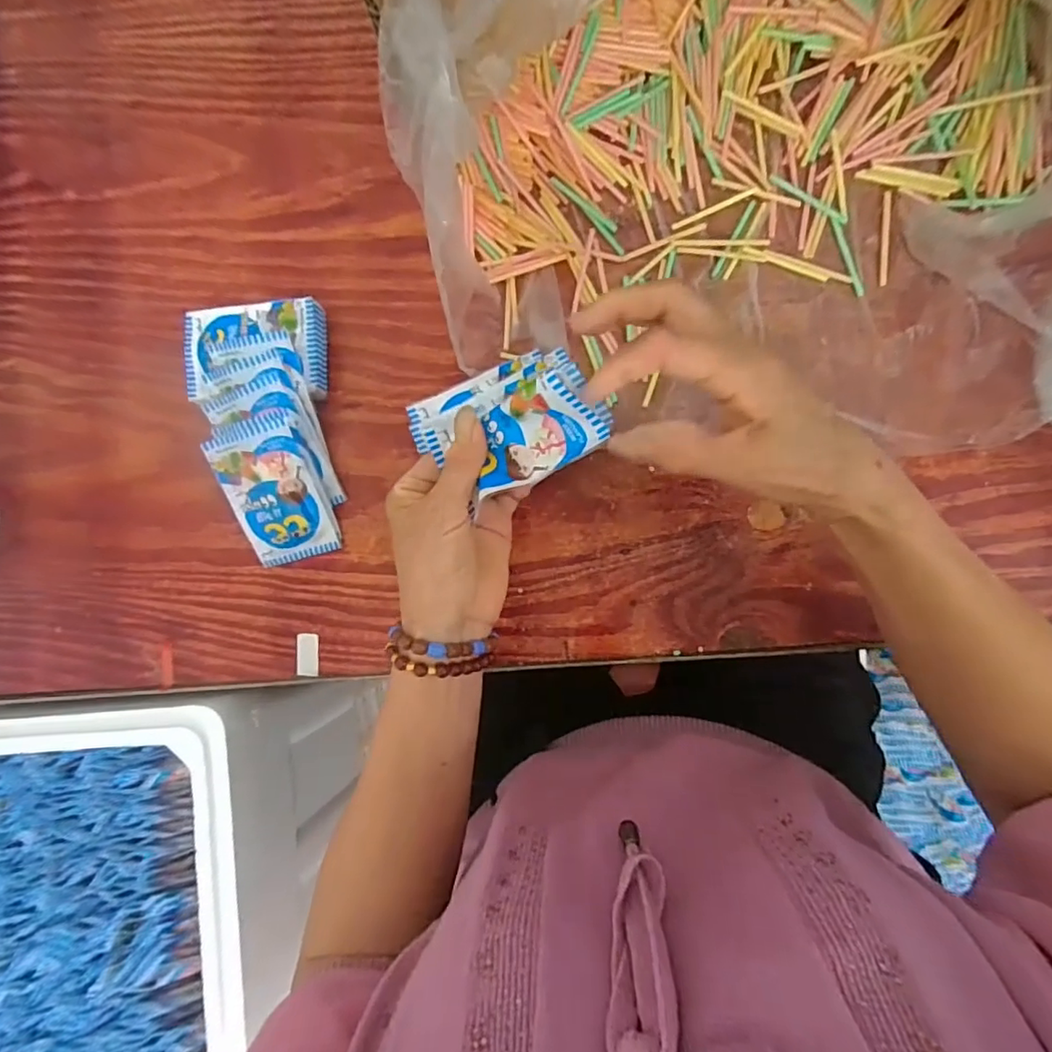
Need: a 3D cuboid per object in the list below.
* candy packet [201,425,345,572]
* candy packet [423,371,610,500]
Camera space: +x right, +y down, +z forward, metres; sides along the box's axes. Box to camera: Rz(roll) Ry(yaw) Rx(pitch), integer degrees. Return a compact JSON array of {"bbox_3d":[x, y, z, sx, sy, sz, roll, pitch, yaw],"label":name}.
[{"bbox_3d":[-0.187,-0.021,0.419,0.064,0.007,0.100,-16,108,4],"label":"candy packet"},{"bbox_3d":[-0.009,-0.044,0.291,0.098,0.011,0.045,-16,109,38],"label":"candy packet"}]

